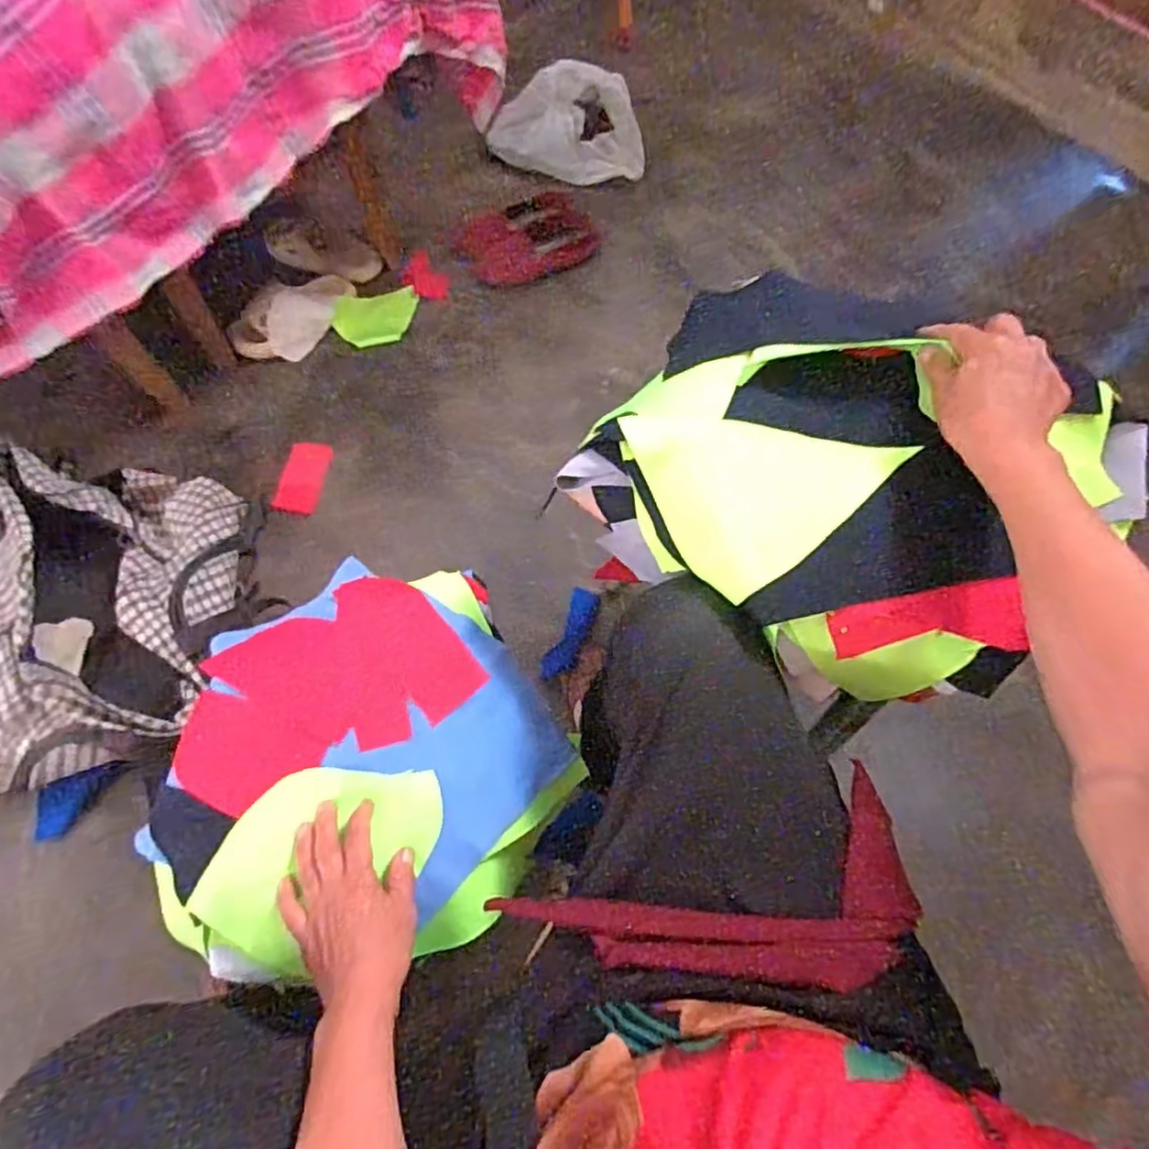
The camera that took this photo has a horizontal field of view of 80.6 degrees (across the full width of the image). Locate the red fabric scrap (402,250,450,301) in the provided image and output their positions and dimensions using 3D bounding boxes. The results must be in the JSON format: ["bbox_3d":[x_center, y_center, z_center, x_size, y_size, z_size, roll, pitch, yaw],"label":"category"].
[{"bbox_3d":[-0.286,-0.561,1.282,0.070,0.008,0.127,-32,70,-13],"label":"red fabric scrap"}]

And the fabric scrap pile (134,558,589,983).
[{"bbox_3d":[-0.200,0.165,0.603,0.352,0.057,0.336,0,66,0],"label":"fabric scrap pile"}]

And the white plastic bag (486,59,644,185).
[{"bbox_3d":[-0.018,-0.930,1.385,0.305,0.104,0.224,-4,66,-2],"label":"white plastic bag"}]

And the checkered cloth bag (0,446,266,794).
[{"bbox_3d":[-0.717,0.056,0.939,0.462,0.118,0.456,-1,66,0],"label":"checkered cloth bag"}]

